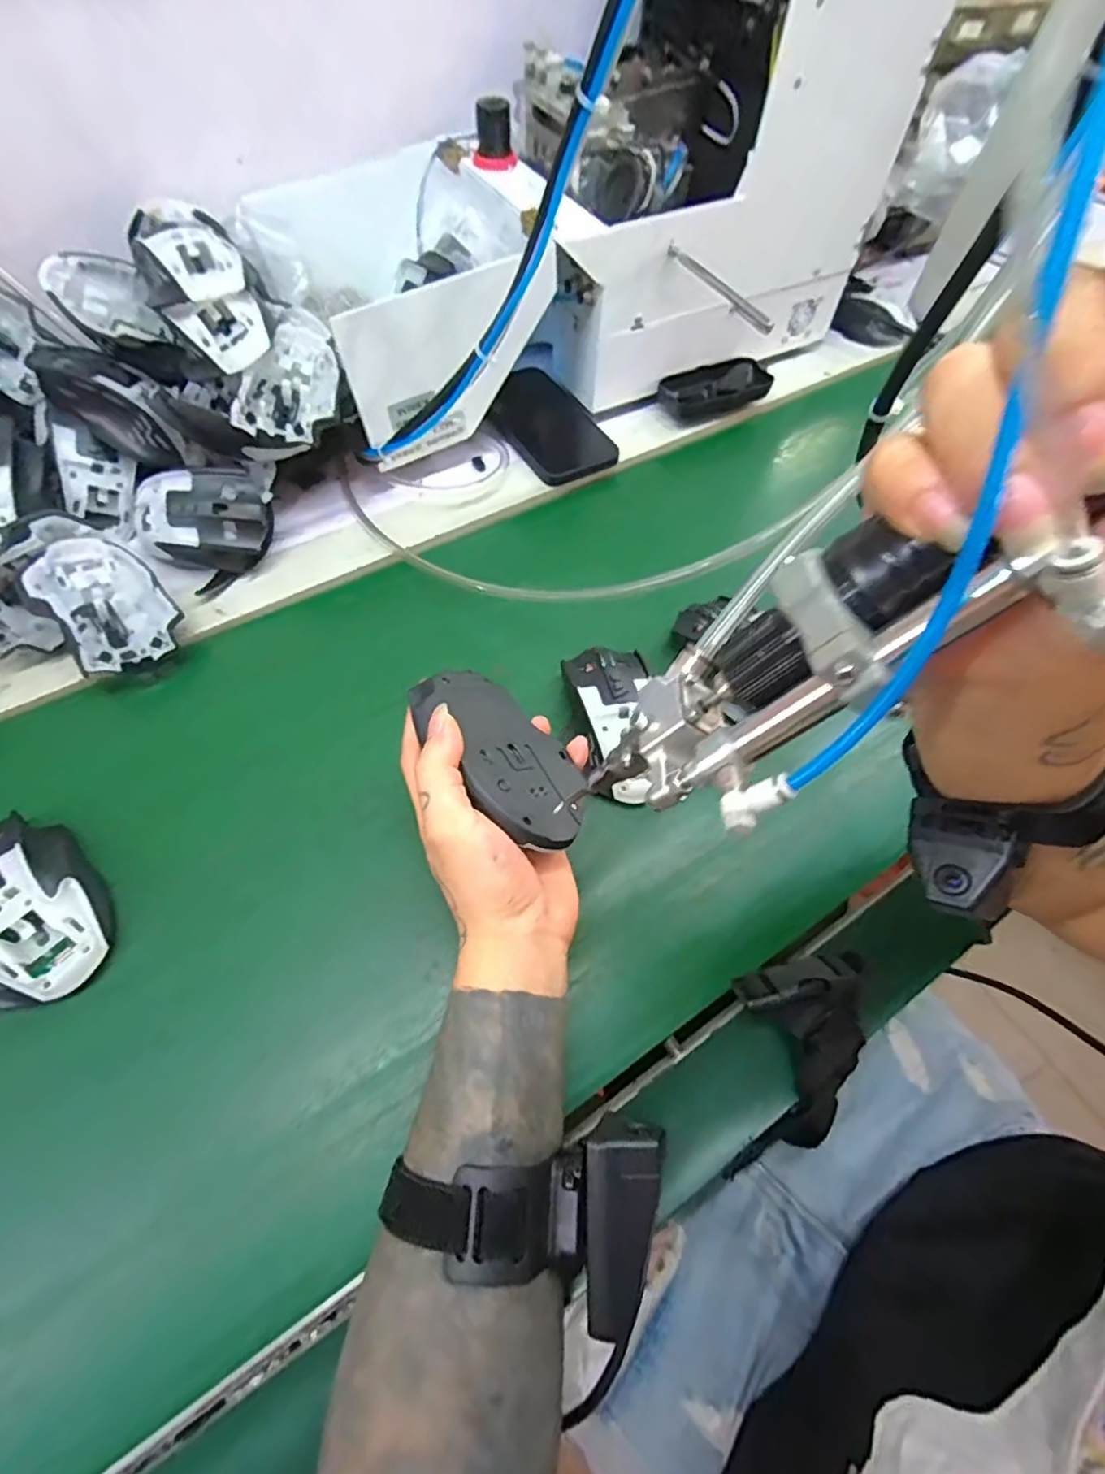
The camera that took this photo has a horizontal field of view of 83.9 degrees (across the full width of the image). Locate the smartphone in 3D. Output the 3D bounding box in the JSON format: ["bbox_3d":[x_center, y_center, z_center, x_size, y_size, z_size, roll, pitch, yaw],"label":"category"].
[{"bbox_3d":[-0.010,-0.299,0.583,0.088,0.012,0.162,-28,66,-17],"label":"smartphone"}]

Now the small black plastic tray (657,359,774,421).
[{"bbox_3d":[0.160,-0.342,0.610,0.116,0.034,0.055,-19,64,-13],"label":"small black plastic tray"}]

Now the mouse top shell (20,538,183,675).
[{"bbox_3d":[-0.309,-0.089,0.432,0.068,0.030,0.112,-33,78,-32],"label":"mouse top shell"}]

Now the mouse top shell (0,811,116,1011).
[{"bbox_3d":[-0.296,0.092,0.338,0.069,0.036,0.108,-38,69,-21],"label":"mouse top shell"}]

